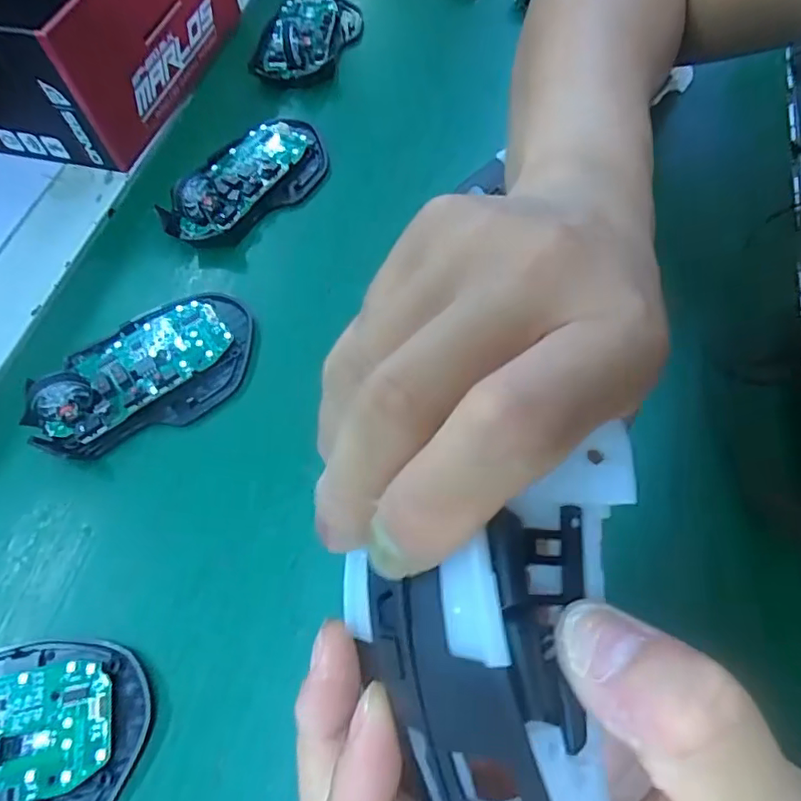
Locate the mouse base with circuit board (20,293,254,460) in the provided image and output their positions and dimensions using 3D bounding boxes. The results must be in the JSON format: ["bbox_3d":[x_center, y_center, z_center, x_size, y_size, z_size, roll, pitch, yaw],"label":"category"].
[{"bbox_3d":[-0.133,-0.019,0.291,0.111,0.027,0.071,-20,62,-7],"label":"mouse base with circuit board"}]

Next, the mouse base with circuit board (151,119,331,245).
[{"bbox_3d":[-0.098,-0.142,0.352,0.114,0.030,0.066,-39,66,-16],"label":"mouse base with circuit board"}]

